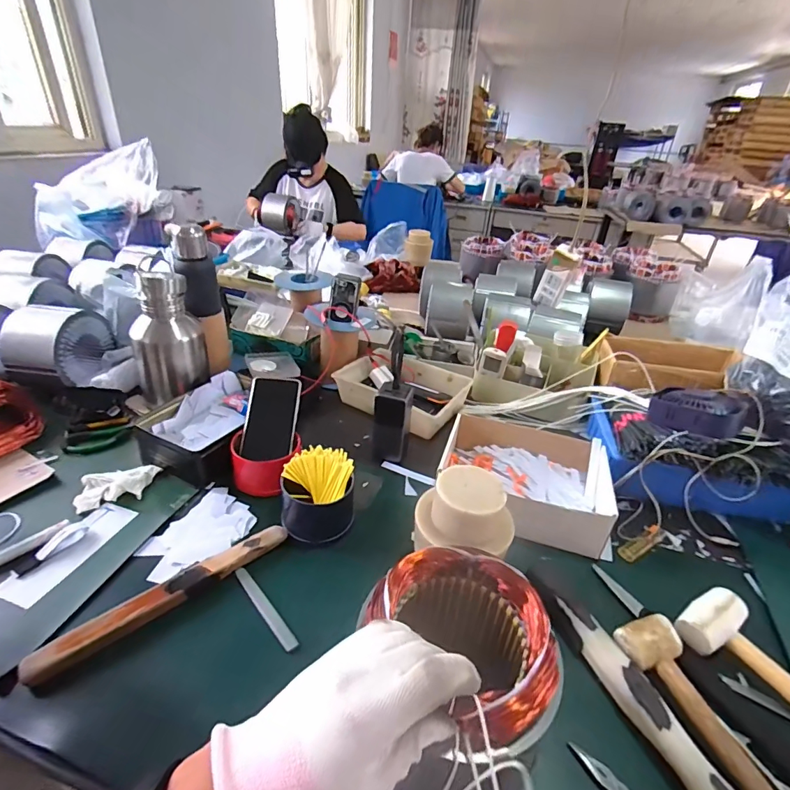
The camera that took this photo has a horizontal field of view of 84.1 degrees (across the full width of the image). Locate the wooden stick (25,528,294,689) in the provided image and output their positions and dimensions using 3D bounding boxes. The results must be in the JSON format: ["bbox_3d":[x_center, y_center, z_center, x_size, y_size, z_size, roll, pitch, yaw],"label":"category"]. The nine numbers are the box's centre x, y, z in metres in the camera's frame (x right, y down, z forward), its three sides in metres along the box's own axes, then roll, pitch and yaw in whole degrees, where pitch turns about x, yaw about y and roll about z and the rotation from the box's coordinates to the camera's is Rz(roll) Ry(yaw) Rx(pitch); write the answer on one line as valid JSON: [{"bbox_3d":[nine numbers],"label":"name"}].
[{"bbox_3d":[-0.249,0.221,0.496,0.273,0.022,0.032,-24,42,-37],"label":"wooden stick"}]

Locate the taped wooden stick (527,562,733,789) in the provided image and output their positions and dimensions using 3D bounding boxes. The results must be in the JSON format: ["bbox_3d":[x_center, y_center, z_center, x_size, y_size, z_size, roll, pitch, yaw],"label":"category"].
[{"bbox_3d":[0.239,0.296,0.429,0.044,0.028,0.311,-11,35,-22],"label":"taped wooden stick"}]

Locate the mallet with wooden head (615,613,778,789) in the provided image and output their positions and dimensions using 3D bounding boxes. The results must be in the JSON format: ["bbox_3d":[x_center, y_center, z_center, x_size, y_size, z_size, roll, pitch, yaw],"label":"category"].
[{"bbox_3d":[0.309,0.325,0.388,0.061,0.035,0.263,-8,34,-18],"label":"mallet with wooden head"}]

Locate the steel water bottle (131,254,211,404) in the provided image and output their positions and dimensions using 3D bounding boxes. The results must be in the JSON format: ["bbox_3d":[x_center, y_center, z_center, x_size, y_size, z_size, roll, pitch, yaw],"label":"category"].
[{"bbox_3d":[-0.404,-0.107,0.785,0.098,0.220,0.100,14,34,16],"label":"steel water bottle"}]

